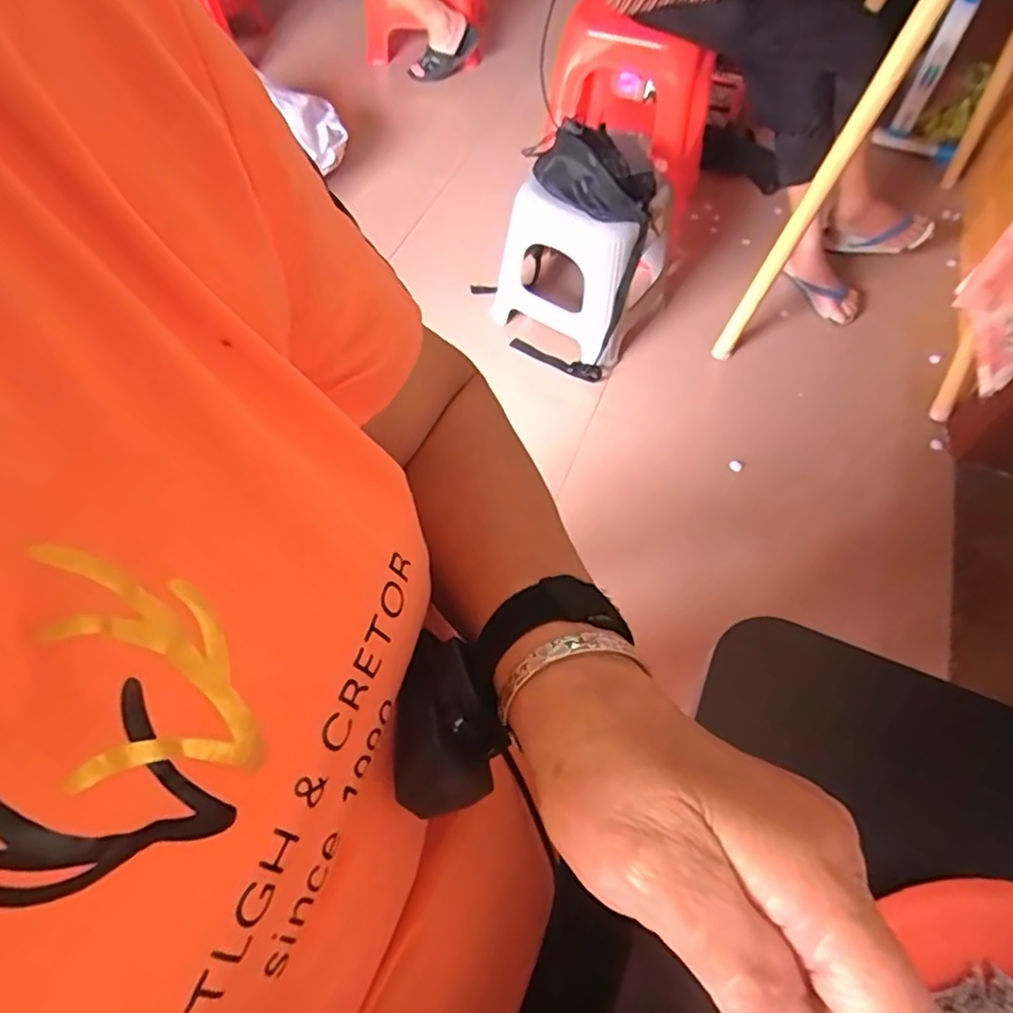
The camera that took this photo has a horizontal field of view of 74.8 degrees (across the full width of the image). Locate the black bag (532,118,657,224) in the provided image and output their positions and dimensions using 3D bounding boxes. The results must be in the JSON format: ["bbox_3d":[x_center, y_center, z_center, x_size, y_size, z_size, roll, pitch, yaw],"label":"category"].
[{"bbox_3d":[0.177,-0.625,1.233,0.227,0.082,0.143,34,64,19],"label":"black bag"}]

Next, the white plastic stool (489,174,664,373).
[{"bbox_3d":[0.182,-0.535,1.434,0.315,0.342,0.319,30,62,17],"label":"white plastic stool"}]

